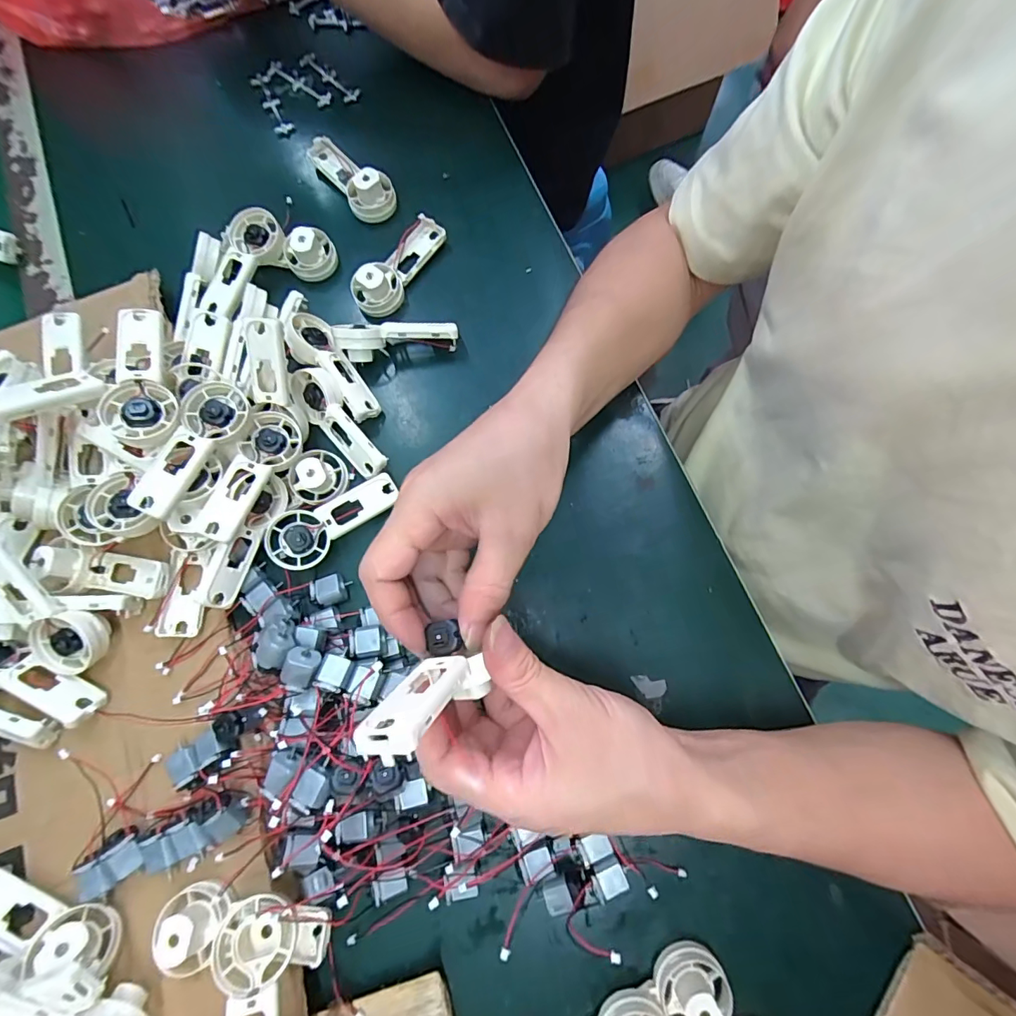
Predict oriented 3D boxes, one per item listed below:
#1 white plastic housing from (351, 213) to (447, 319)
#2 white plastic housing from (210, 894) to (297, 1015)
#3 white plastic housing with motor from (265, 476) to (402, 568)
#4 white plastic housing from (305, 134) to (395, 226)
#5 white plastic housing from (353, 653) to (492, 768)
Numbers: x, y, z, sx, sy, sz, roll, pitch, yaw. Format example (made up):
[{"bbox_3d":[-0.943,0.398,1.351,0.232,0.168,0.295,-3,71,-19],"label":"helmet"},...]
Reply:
[{"bbox_3d":[-0.089,-0.197,0.379,0.035,0.023,0.093,34,80,9],"label":"white plastic housing"},{"bbox_3d":[-0.124,0.253,0.239,0.036,0.026,0.094,-22,52,-6],"label":"white plastic housing"},{"bbox_3d":[-0.121,0.006,0.328,0.093,0.017,0.036,-35,78,-7],"label":"white plastic housing with motor"},{"bbox_3d":[-0.132,-0.287,0.400,0.039,0.027,0.091,-36,78,-7],"label":"white plastic housing"},{"bbox_3d":[-0.033,0.077,0.193,0.025,0.065,0.020,49,115,11],"label":"white plastic housing"}]

